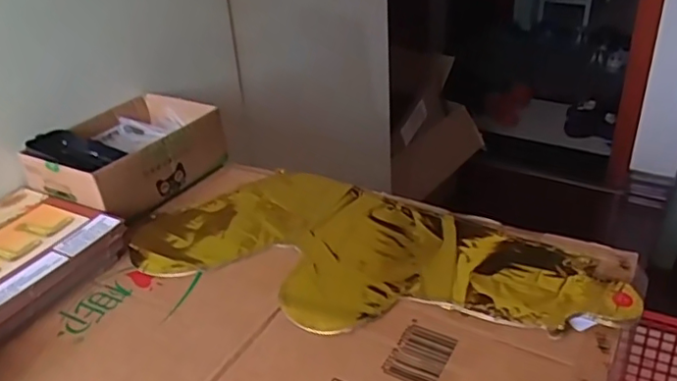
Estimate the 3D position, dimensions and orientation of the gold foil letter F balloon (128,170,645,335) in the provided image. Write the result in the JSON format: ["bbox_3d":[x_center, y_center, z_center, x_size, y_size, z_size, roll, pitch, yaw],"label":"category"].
[{"bbox_3d":[0.023,0.055,0.537,0.423,0.012,0.193,14,35,28],"label":"gold foil letter F balloon"}]

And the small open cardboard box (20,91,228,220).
[{"bbox_3d":[-0.235,-0.041,0.669,0.142,0.065,0.185,13,35,27],"label":"small open cardboard box"}]

